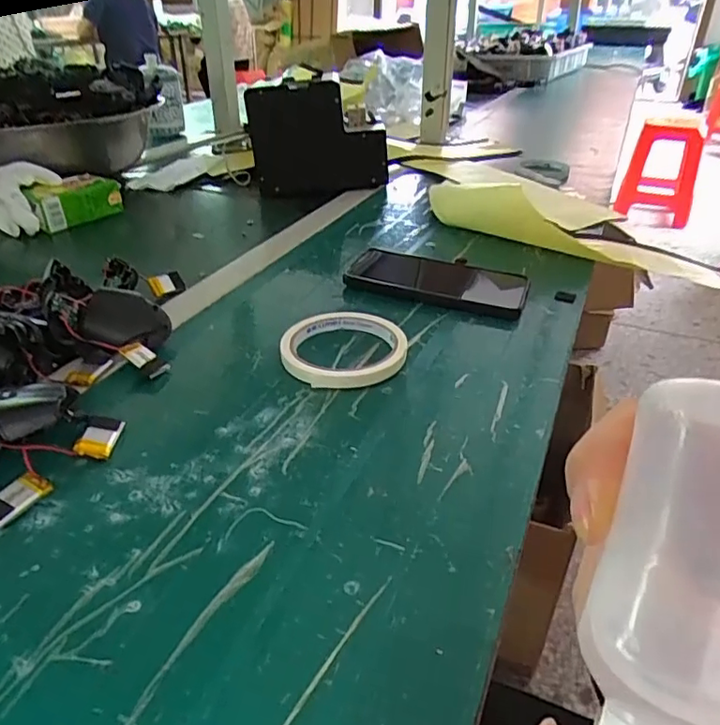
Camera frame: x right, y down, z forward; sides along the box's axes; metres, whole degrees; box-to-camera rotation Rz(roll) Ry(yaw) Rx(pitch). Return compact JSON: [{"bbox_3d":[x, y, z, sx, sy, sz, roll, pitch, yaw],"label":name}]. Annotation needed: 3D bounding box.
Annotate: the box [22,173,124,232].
[{"bbox_3d":[-0.371,-0.210,0.733,0.068,0.041,0.117,23,39,27],"label":"box"}]

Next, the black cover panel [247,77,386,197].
[{"bbox_3d":[-0.056,-0.303,0.774,0.182,0.142,0.033,-6,21,1],"label":"black cover panel"}]

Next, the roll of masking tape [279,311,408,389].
[{"bbox_3d":[-0.013,-0.013,0.441,0.093,0.015,0.094,0,33,0],"label":"roll of masking tape"}]

